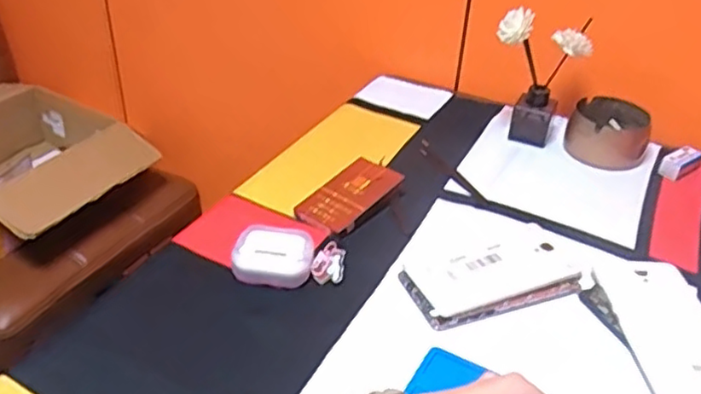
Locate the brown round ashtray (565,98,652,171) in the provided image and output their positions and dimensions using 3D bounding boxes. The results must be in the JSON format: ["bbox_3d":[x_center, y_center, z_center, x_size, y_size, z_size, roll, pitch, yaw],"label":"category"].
[{"bbox_3d":[0.289,-0.072,0.737,0.086,0.044,0.082,2,35,-1],"label":"brown round ashtray"}]

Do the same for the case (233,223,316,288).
[{"bbox_3d":[-0.064,0.048,0.554,0.066,0.023,0.049,4,35,2],"label":"case"}]

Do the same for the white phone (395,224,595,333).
[{"bbox_3d":[0.123,0.064,0.556,0.157,0.013,0.080,-12,38,-20],"label":"white phone"}]

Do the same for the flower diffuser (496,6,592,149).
[{"bbox_3d":[0.204,-0.131,0.724,0.100,0.149,0.059,-19,40,-27],"label":"flower diffuser"}]

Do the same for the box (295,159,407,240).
[{"bbox_3d":[0.001,-0.001,0.632,0.056,0.023,0.104,24,40,28],"label":"box"}]

